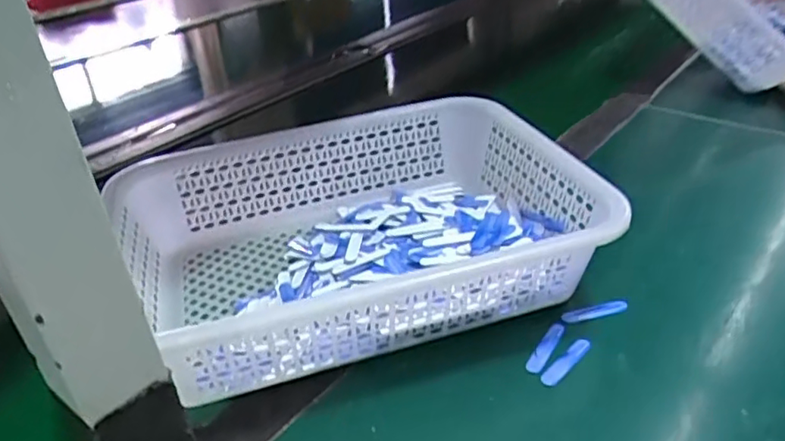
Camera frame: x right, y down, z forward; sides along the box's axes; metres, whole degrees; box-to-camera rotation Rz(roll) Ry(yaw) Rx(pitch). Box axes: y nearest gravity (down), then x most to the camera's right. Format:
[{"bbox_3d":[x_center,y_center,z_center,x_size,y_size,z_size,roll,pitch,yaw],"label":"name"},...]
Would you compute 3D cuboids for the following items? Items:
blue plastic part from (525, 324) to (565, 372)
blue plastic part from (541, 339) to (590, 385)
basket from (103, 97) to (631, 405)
[{"bbox_3d":[0.107,0.089,0.419,0.010,0.009,0.048,19,40,32],"label":"blue plastic part"},{"bbox_3d":[0.119,0.094,0.406,0.009,0.011,0.053,25,44,37],"label":"blue plastic part"},{"bbox_3d":[-0.028,0.006,0.477,0.341,0.081,0.261,-15,35,-14],"label":"basket"}]

